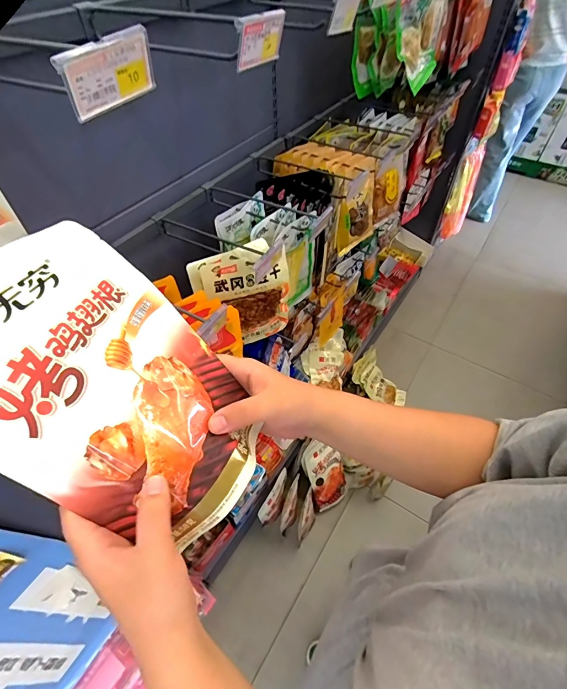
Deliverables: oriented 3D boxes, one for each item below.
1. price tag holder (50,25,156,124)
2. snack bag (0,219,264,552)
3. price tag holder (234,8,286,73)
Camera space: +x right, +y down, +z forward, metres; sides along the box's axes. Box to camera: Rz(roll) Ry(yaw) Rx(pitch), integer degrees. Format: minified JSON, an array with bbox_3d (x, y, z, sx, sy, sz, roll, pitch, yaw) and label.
[{"bbox_3d":[-0.138,-0.215,0.289,0.005,0.048,0.079,39,64,10],"label":"price tag holder"},{"bbox_3d":[-0.123,0.035,0.271,0.242,0.023,0.159,45,54,-16],"label":"snack bag"},{"bbox_3d":[-0.025,-0.331,0.395,0.008,0.048,0.074,38,58,10],"label":"price tag holder"}]

